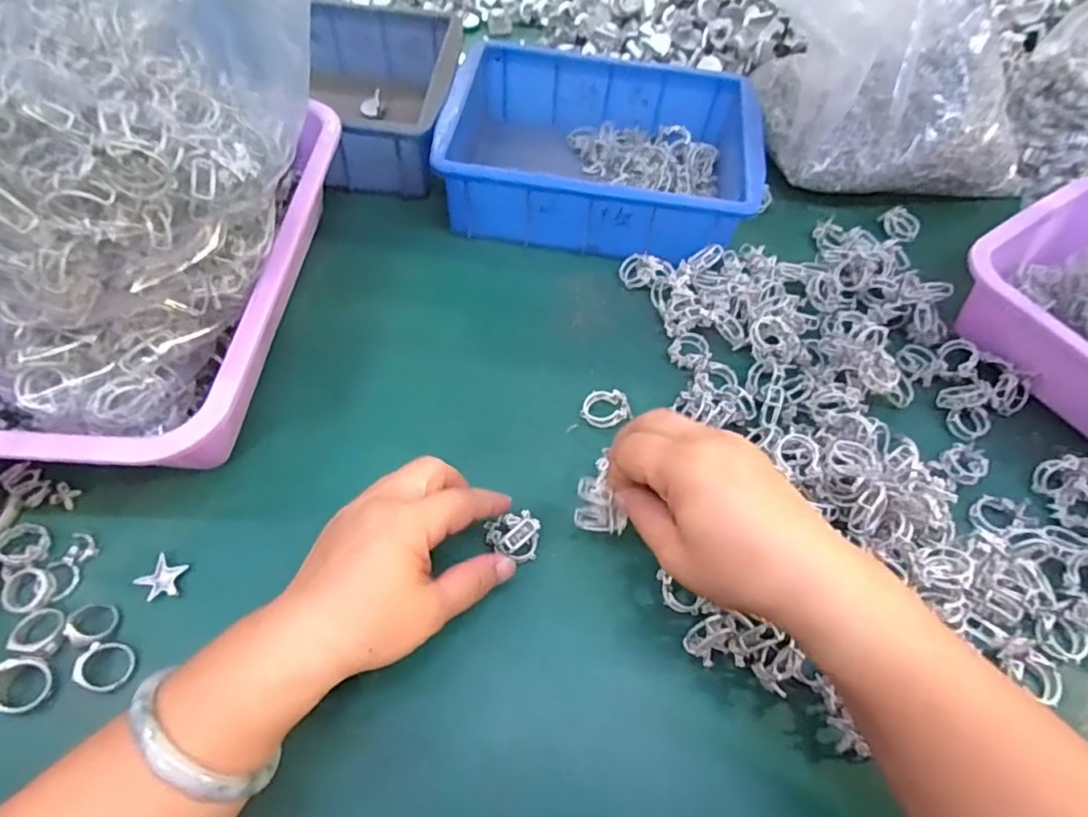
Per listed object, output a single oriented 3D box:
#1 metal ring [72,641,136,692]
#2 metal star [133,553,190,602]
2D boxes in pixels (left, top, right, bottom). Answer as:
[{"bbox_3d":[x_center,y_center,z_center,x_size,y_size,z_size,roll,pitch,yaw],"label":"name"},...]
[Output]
[{"bbox_3d":[-0.222,0.130,0.299,0.025,0.010,0.022,17,62,5],"label":"metal ring"},{"bbox_3d":[-0.211,0.094,0.326,0.021,0.006,0.023,19,60,6],"label":"metal star"}]

